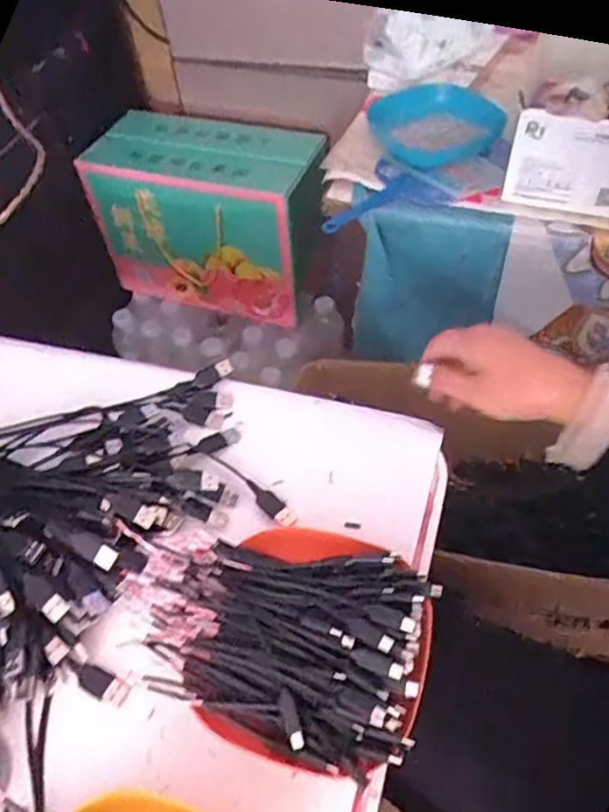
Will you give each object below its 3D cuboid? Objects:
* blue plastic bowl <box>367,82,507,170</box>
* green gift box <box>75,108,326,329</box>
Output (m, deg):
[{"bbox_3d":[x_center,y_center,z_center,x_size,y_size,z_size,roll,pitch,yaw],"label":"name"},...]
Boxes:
[{"bbox_3d":[0.130,-0.306,0.675,0.090,0.071,0.189,-23,39,-13],"label":"blue plastic bowl"},{"bbox_3d":[-0.136,-0.283,0.945,0.322,0.232,0.164,18,56,17],"label":"green gift box"}]

